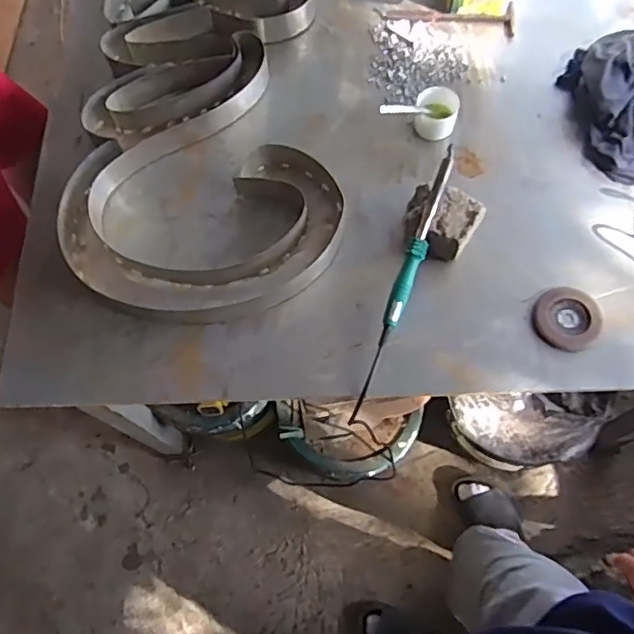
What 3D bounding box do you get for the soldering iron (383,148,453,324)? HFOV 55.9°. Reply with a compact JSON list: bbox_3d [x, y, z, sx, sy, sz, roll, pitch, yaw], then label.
[{"bbox_3d":[0.146,-0.112,0.831,0.026,0.023,0.263,20,85,11],"label":"soldering iron"}]

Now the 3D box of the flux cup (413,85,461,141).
[{"bbox_3d":[0.188,-0.320,0.945,0.066,0.062,0.064,-1,67,3],"label":"flux cup"}]

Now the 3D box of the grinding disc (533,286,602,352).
[{"bbox_3d":[0.350,0.002,0.834,0.087,0.011,0.090,-1,67,3],"label":"grinding disc"}]

